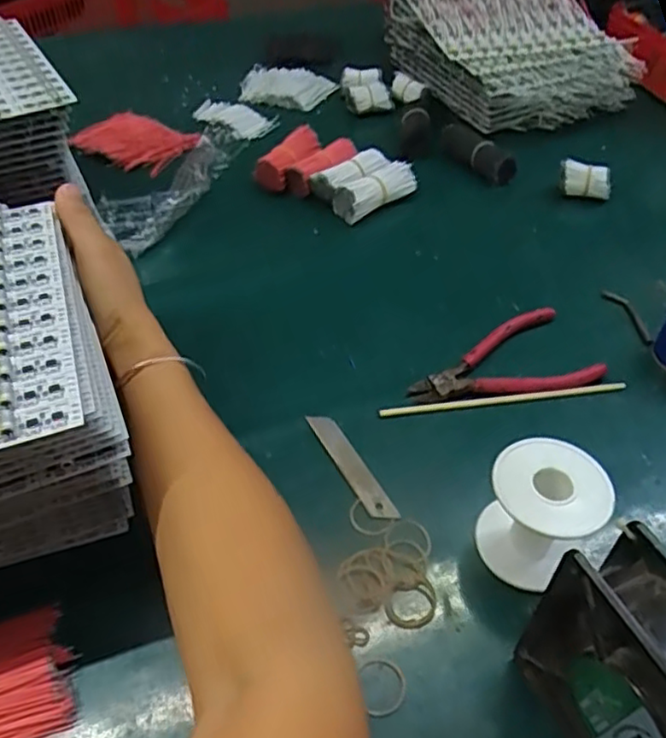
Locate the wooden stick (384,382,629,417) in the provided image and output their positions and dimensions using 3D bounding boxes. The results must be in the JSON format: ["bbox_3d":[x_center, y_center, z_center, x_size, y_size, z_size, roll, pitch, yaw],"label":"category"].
[{"bbox_3d":[0.129,0.024,0.488,0.187,0.005,0.008,-5,50,-5],"label":"wooden stick"}]

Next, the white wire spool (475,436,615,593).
[{"bbox_3d":[0.123,0.086,0.385,0.063,0.066,0.061,1,48,-1],"label":"white wire spool"}]

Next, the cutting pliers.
[{"bbox_3d":[0.130,-0.001,0.504,0.146,0.009,0.077,-17,50,-16],"label":"cutting pliers"}]

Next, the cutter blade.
[{"bbox_3d":[0.012,0.067,0.451,0.018,0.004,0.096,-28,59,-15],"label":"cutter blade"}]

